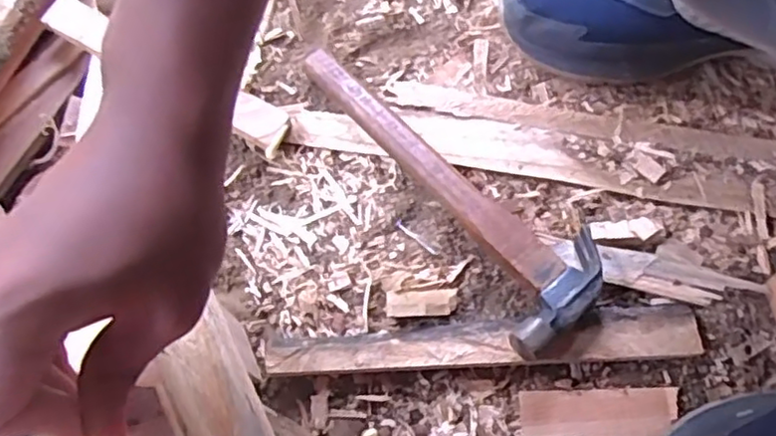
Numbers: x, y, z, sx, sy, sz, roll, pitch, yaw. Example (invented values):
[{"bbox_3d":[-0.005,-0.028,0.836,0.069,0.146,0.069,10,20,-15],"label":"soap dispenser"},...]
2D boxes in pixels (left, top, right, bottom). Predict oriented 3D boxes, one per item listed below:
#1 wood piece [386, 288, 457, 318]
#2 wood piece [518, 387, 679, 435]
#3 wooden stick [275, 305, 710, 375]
[{"bbox_3d":[0.023,0.058,0.454,0.048,0.011,0.019,-6,75,4],"label":"wood piece"},{"bbox_3d":[0.138,0.128,0.428,0.100,0.004,0.034,-3,75,5],"label":"wood piece"},{"bbox_3d":[0.062,0.083,0.443,0.283,0.015,0.034,-5,75,4],"label":"wooden stick"}]

